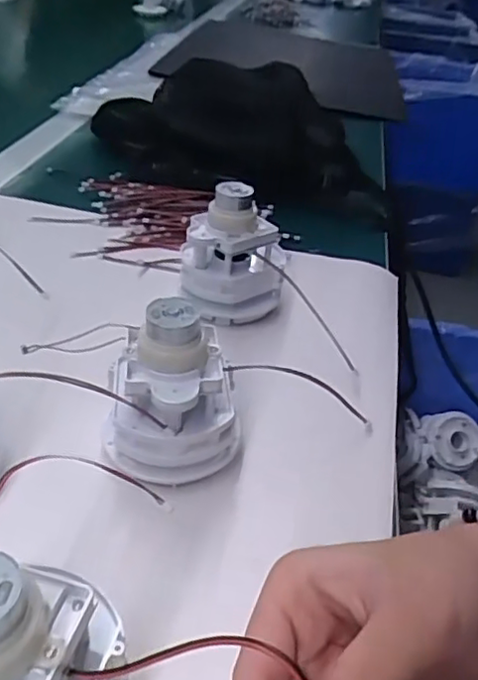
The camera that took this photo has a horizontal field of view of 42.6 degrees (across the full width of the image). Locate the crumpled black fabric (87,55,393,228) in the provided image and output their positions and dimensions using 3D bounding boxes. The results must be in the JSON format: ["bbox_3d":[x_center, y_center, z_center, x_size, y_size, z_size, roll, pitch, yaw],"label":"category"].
[{"bbox_3d":[-0.004,-0.201,0.583,0.299,0.093,0.092,15,37,11],"label":"crumpled black fabric"}]

